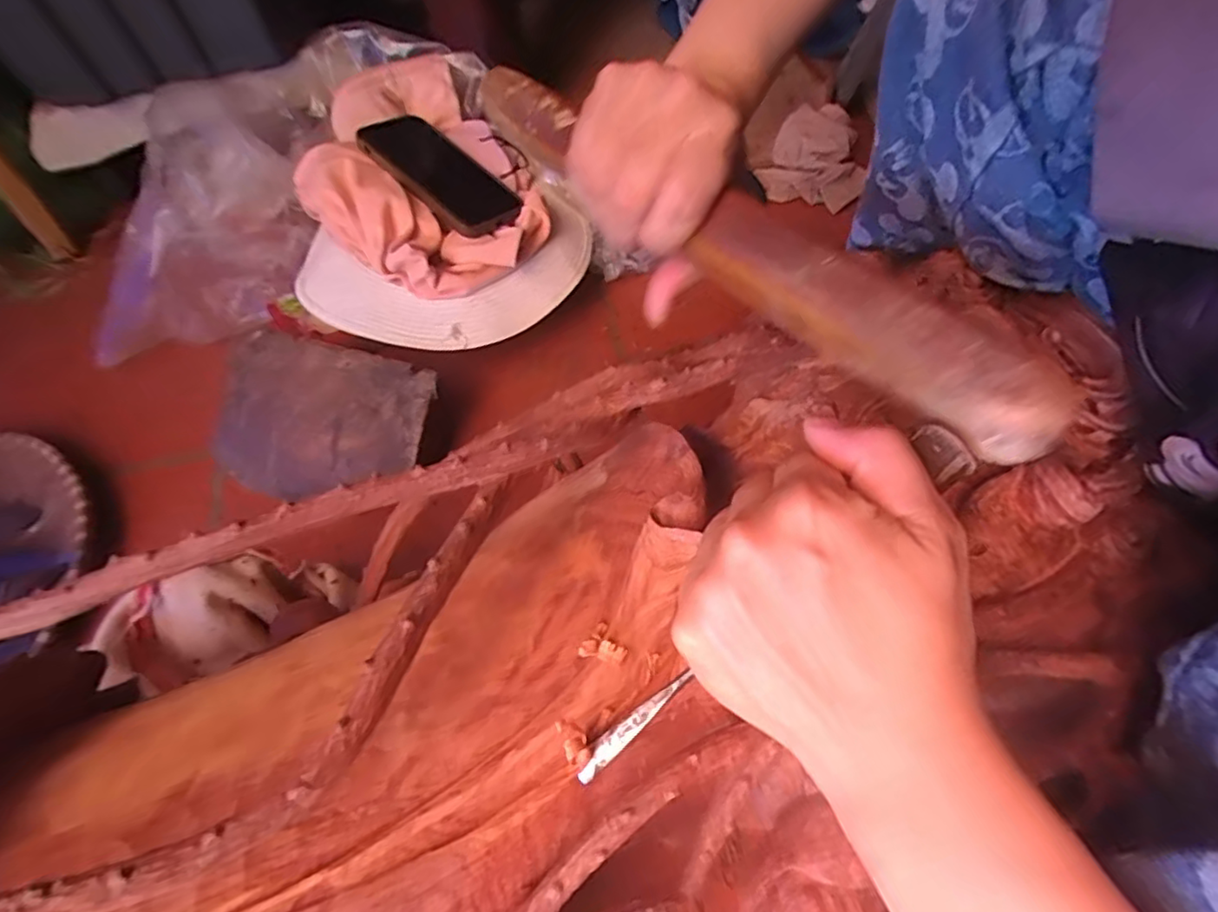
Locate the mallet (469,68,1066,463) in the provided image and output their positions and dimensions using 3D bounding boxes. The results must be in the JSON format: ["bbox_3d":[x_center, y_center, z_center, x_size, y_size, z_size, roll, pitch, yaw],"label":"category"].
[{"bbox_3d":[0.041,-0.095,0.251,0.035,0.036,0.290,-38,62,-18],"label":"mallet"}]

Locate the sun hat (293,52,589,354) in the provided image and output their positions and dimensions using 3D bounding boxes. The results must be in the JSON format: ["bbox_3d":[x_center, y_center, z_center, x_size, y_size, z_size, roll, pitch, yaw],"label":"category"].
[{"bbox_3d":[-0.184,-0.243,0.603,0.293,0.120,0.270,-2,57,3],"label":"sun hat"}]

